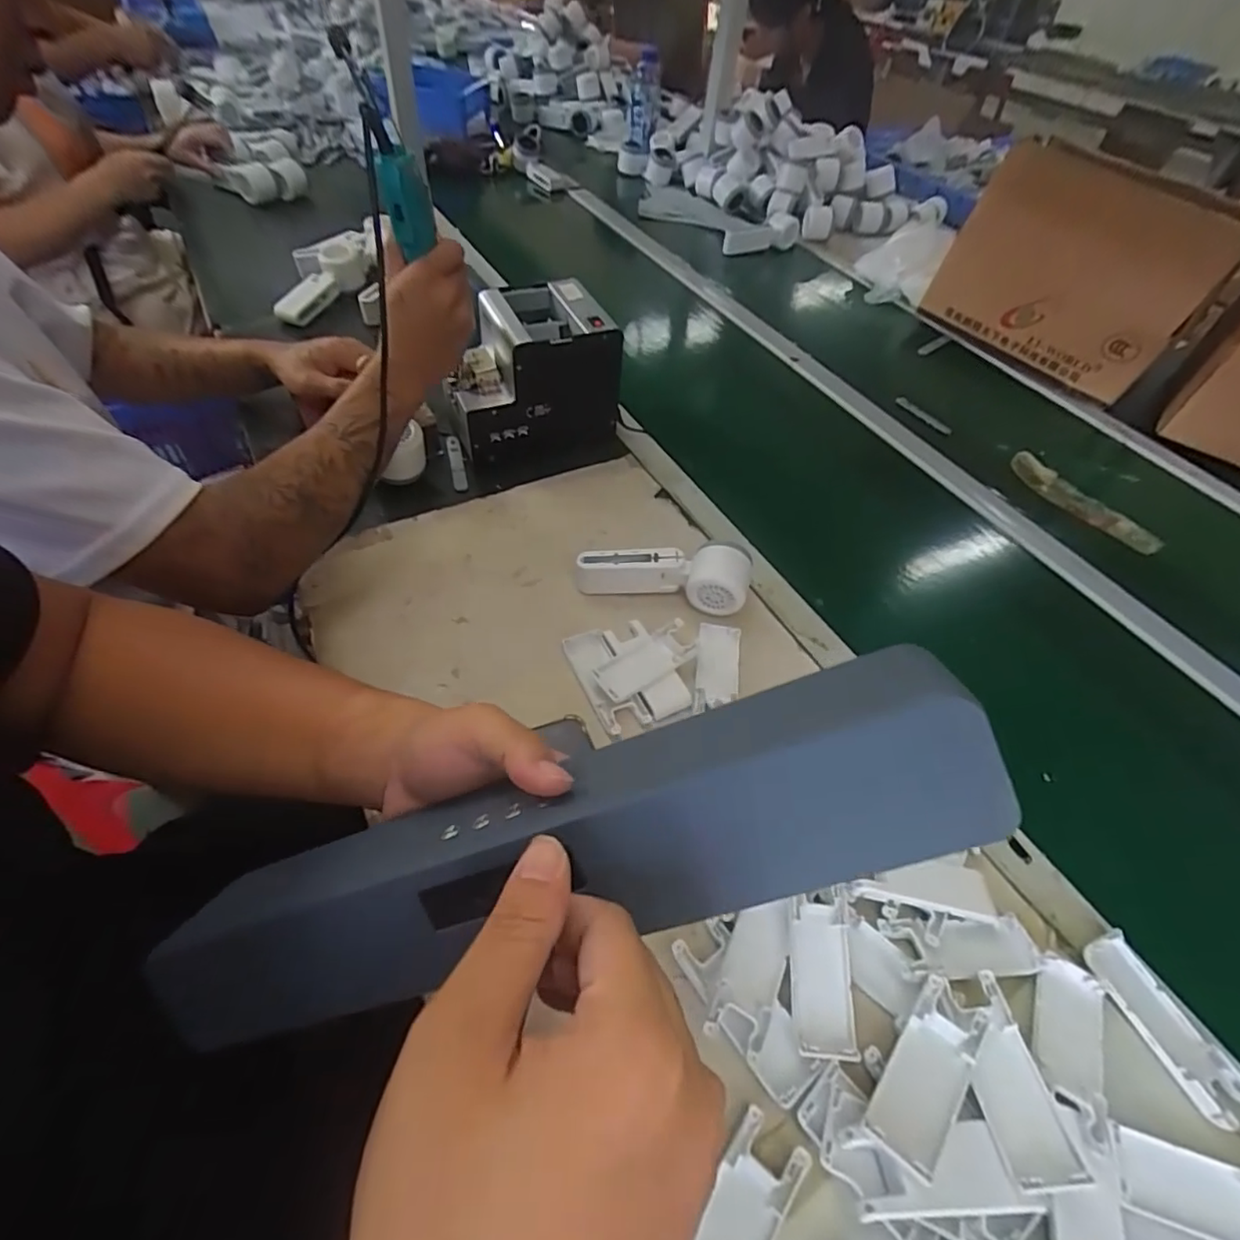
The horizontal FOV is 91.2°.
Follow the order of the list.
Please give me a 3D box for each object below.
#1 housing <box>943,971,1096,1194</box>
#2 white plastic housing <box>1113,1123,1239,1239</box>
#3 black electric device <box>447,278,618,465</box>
[{"bbox_3d":[0.225,0.264,0.354,0.039,0.012,0.100,-13,41,5],"label":"housing"},{"bbox_3d":[0.334,0.327,0.343,0.101,0.012,0.038,17,51,8],"label":"white plastic housing"},{"bbox_3d":[-0.108,-0.287,0.715,0.175,0.157,0.138,-11,53,-15],"label":"black electric device"}]

